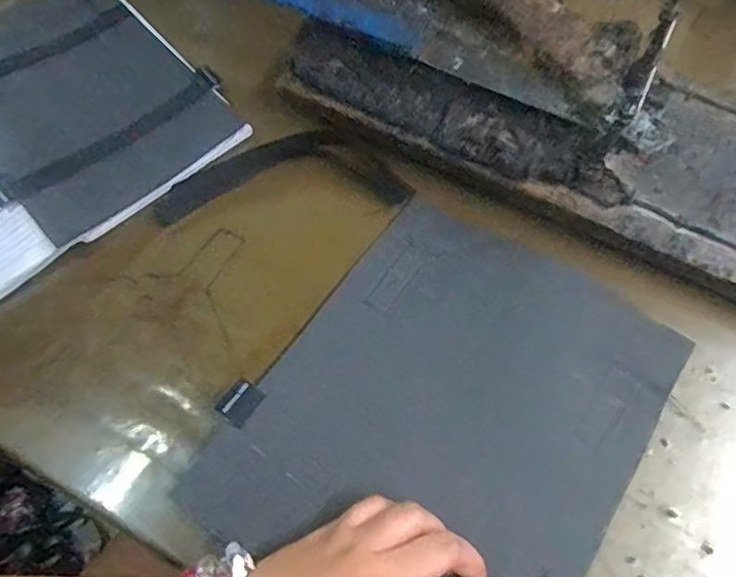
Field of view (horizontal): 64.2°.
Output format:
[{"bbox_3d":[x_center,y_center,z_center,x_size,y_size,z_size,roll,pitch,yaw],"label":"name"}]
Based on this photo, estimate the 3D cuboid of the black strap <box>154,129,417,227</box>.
[{"bbox_3d":[-0.062,-0.083,0.430,0.181,0.018,0.061,-3,64,2],"label":"black strap"}]

